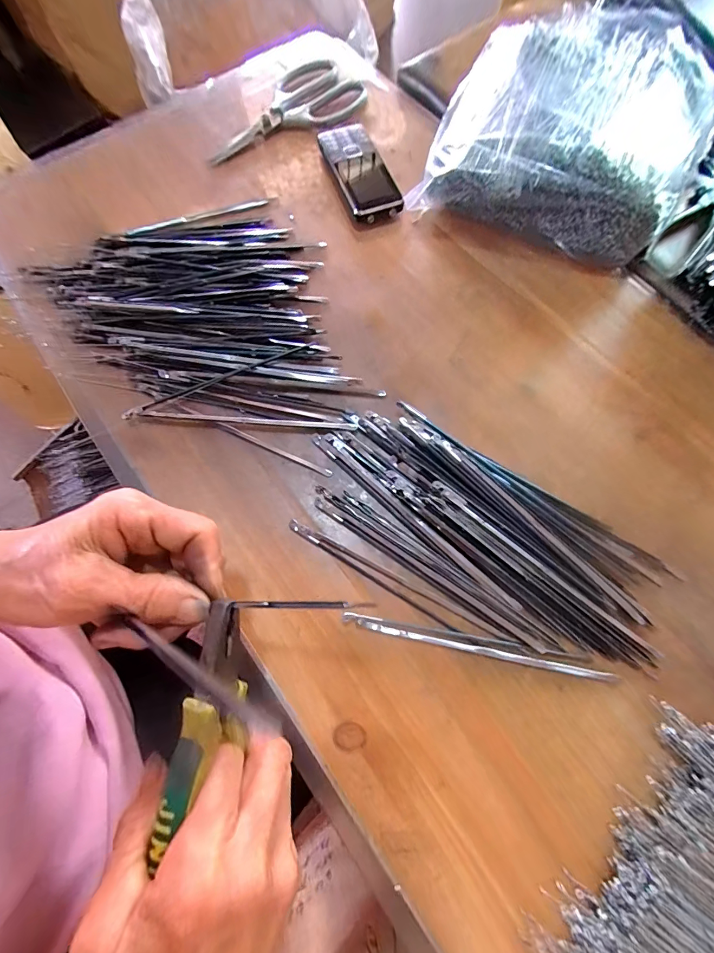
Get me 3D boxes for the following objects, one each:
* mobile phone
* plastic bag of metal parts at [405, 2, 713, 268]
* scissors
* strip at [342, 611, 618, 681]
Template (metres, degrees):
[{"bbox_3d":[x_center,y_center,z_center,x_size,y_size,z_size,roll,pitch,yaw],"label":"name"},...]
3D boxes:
[{"bbox_3d":[0.001,-0.315,0.384,0.052,0.021,0.131,-19,74,-6],"label":"mobile phone"},{"bbox_3d":[0.199,-0.323,0.355,0.241,0.080,0.213,16,73,4],"label":"plastic bag of metal parts"},{"bbox_3d":[-0.088,-0.403,0.413,0.185,0.016,0.091,-38,77,-11],"label":"scissors"},{"bbox_3d":[0.081,0.118,0.256,0.182,0.007,0.010,12,73,3],"label":"strip"}]

